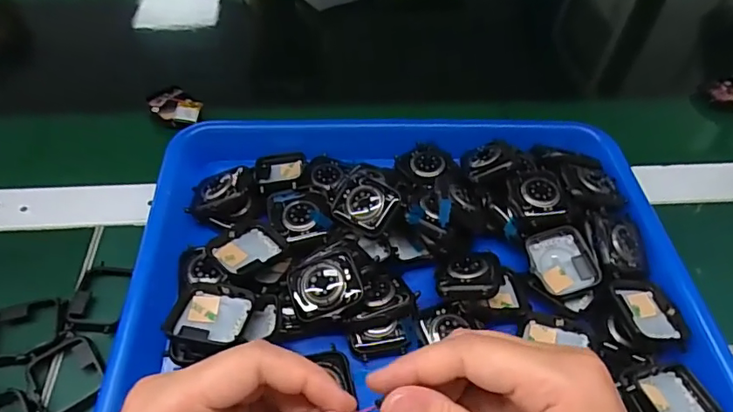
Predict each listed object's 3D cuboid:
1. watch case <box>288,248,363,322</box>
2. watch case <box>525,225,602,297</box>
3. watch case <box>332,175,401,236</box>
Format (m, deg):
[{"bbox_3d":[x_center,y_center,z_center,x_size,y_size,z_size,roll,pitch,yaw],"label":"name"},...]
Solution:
[{"bbox_3d":[-0.023,0.044,0.293,0.039,0.010,0.036,-18,66,-3],"label":"watch case"},{"bbox_3d":[0.121,0.034,0.320,0.037,0.015,0.038,-10,50,-11],"label":"watch case"},{"bbox_3d":[-0.001,-0.001,0.328,0.038,0.007,0.031,29,86,21],"label":"watch case"}]

